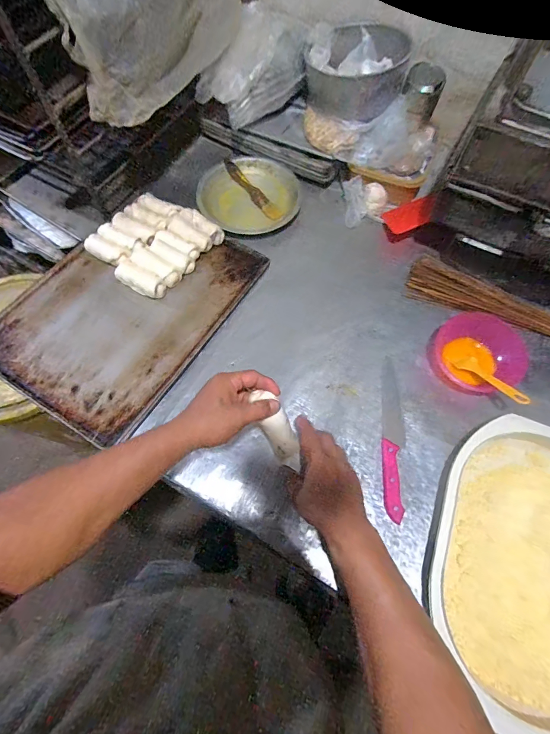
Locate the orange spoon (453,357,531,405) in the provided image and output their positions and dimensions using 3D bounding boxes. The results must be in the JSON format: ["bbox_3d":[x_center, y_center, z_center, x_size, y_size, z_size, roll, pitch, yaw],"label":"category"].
[{"bbox_3d":[0.344,0.022,0.571,0.035,0.013,0.124,-22,36,-9],"label":"orange spoon"}]

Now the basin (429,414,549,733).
[{"bbox_3d":[0.338,0.262,0.489,0.243,0.048,0.369,18,68,8],"label":"basin"}]

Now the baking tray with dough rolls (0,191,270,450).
[{"bbox_3d":[-0.263,-0.119,0.655,0.324,0.041,0.448,30,70,12],"label":"baking tray with dough rolls"}]

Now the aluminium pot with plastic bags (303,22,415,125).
[{"bbox_3d":[0.161,-0.578,0.715,0.181,0.078,0.192,0,67,0],"label":"aluminium pot with plastic bags"}]

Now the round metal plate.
[{"bbox_3d":[-0.054,-0.371,0.772,0.210,0.033,0.188,-20,68,-8],"label":"round metal plate"}]

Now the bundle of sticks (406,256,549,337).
[{"bbox_3d":[0.428,-0.108,0.673,0.367,0.049,0.083,23,69,10],"label":"bundle of sticks"}]

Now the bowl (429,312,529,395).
[{"bbox_3d":[0.337,-0.024,0.609,0.123,0.067,0.136,-20,68,-8],"label":"bowl"}]

